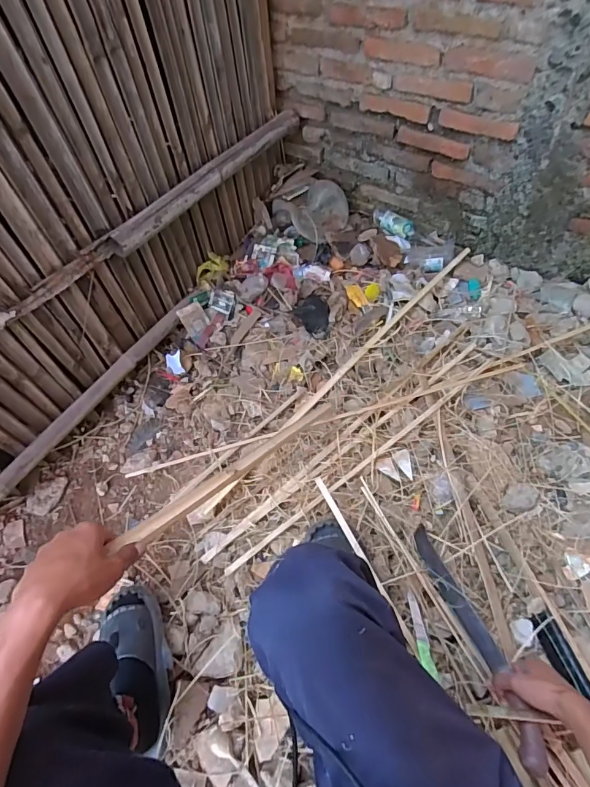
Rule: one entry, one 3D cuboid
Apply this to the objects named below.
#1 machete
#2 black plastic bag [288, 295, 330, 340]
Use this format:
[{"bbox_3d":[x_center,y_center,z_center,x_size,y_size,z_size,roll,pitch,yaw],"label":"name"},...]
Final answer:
[{"bbox_3d":[0.316,0.420,0.785,0.049,0.041,0.410,-14,38,-6],"label":"machete"},{"bbox_3d":[0.056,-0.226,1.246,0.094,0.062,0.147,-27,57,-14],"label":"black plastic bag"}]

